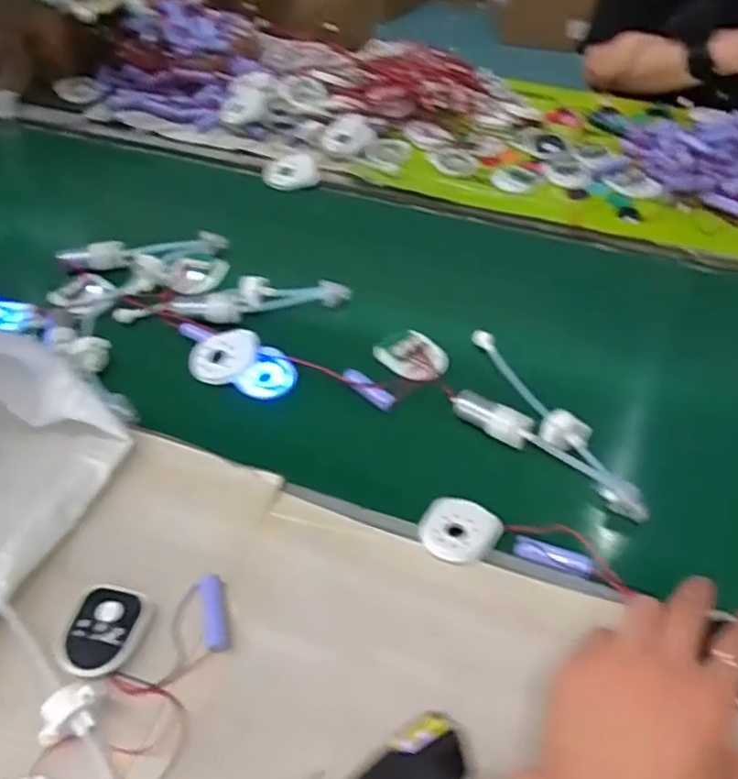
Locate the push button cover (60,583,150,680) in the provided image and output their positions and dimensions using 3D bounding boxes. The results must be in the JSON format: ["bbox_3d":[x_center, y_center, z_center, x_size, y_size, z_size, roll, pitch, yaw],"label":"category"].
[{"bbox_3d":[-0.166,0.152,0.449,0.045,0.016,0.054,12,49,11],"label":"push button cover"}]

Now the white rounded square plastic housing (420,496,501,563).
[{"bbox_3d":[0.063,0.098,0.496,0.050,0.011,0.048,20,51,18],"label":"white rounded square plastic housing"}]

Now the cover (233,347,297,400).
[{"bbox_3d":[-0.087,-0.010,0.618,0.044,0.012,0.048,39,74,9],"label":"cover"}]

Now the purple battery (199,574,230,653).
[{"bbox_3d":[-0.099,0.143,0.459,0.014,0.012,0.050,-12,49,-10],"label":"purple battery"}]

